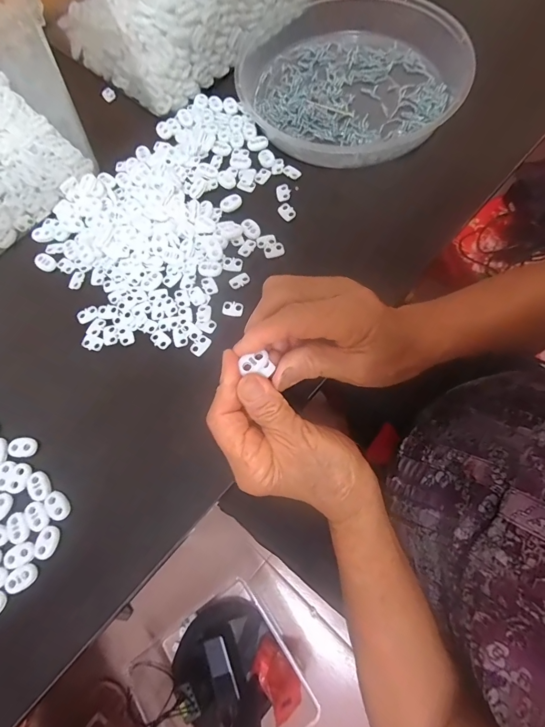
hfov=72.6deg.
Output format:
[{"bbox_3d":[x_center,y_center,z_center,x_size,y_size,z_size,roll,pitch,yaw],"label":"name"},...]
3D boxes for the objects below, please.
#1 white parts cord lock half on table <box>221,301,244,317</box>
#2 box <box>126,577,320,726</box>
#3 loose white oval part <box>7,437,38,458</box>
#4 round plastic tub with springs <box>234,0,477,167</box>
[{"bbox_3d":[-0.036,-0.049,0.332,0.019,0.004,0.014,12,72,5],"label":"white parts cord lock half on table"},{"bbox_3d":[-0.108,0.704,0.801,0.313,0.160,0.311,-40,74,-10],"label":"box"},{"bbox_3d":[-0.203,0.067,0.300,0.023,0.004,0.016,0,72,1],"label":"loose white oval part"},{"bbox_3d":[0.079,-0.313,0.396,0.236,0.042,0.215,0,72,1],"label":"round plastic tub with springs"}]

